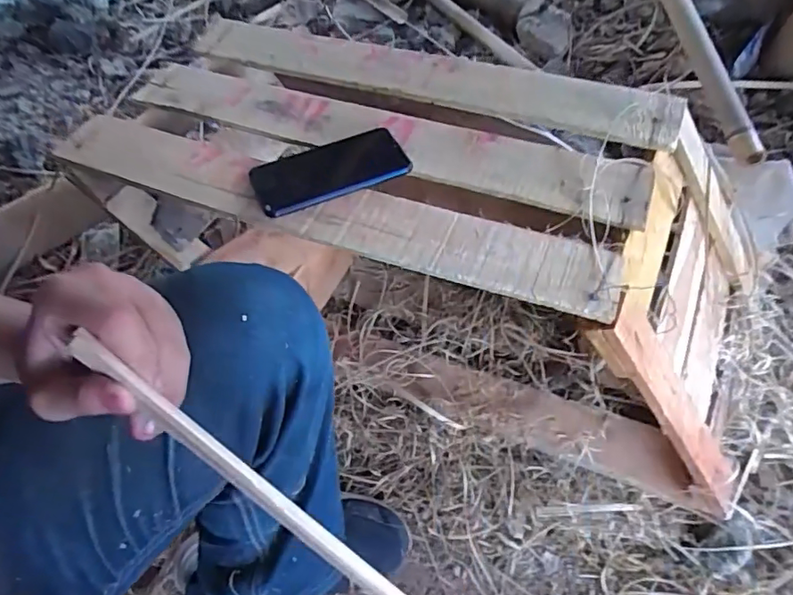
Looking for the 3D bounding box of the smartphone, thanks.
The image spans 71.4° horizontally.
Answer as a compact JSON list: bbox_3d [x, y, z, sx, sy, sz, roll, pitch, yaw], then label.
[{"bbox_3d":[-0.068,-0.131,0.566,0.155,0.010,0.080,-20,54,-9],"label":"smartphone"}]

